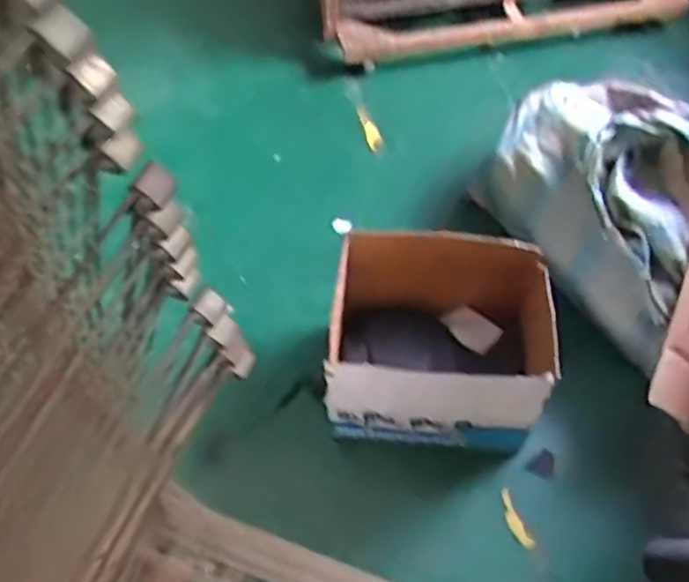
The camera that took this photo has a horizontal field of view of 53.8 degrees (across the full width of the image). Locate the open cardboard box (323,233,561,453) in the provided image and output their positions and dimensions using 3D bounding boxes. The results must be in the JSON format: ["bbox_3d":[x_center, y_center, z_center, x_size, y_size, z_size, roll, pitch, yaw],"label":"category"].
[{"bbox_3d":[0.216,0.118,1.490,0.467,0.304,0.364,5,55,4],"label":"open cardboard box"}]

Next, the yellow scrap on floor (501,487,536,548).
[{"bbox_3d":[0.356,0.477,1.422,0.032,0.016,0.125,-18,56,-12],"label":"yellow scrap on floor"}]

